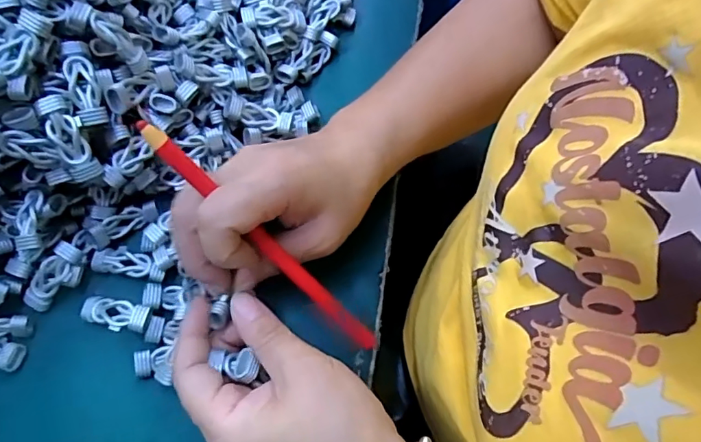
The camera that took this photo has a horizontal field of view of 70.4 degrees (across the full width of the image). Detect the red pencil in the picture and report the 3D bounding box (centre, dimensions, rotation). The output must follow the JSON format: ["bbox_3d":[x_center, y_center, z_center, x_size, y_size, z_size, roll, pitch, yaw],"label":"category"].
[{"bbox_3d":[-0.039,0.015,0.254,0.172,0.005,0.009,48,68,-27],"label":"red pencil"}]

